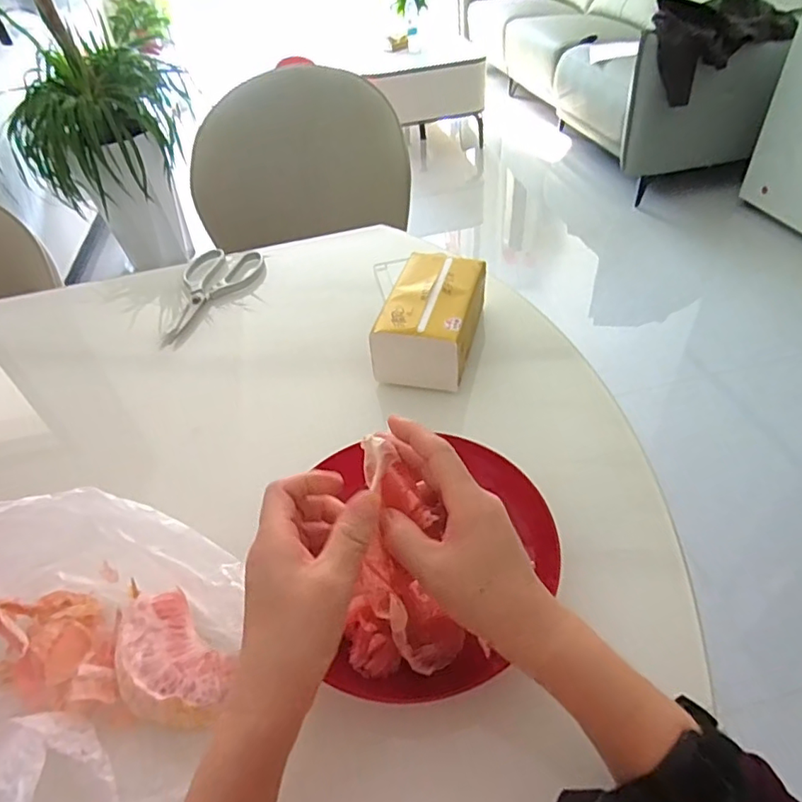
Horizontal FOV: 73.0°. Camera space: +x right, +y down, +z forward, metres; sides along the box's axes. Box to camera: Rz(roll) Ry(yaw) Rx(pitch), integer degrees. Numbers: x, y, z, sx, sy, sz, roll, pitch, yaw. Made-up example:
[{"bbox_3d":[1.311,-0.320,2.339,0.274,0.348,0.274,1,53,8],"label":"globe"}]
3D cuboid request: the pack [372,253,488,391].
[{"bbox_3d":[0.034,-0.089,0.580,0.091,0.068,0.148,8,46,15],"label":"pack"}]

